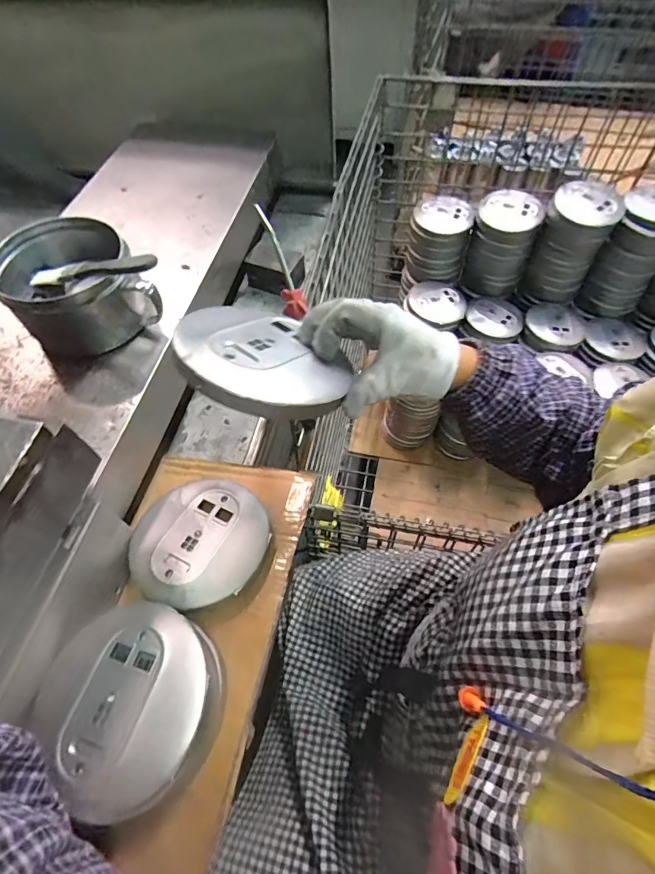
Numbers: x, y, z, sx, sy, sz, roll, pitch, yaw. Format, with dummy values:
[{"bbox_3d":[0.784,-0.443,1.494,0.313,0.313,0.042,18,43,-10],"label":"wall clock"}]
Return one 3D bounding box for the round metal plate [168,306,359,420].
[{"bbox_3d":[-0.046,-0.061,0.326,0.126,0.014,0.113,17,40,-8],"label":"round metal plate"}]

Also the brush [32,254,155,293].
[{"bbox_3d":[-0.237,-0.166,0.445,0.158,0.021,0.027,0,55,21],"label":"brush"}]

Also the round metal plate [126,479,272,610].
[{"bbox_3d":[-0.129,0.101,0.435,0.129,0.016,0.130,1,57,-1],"label":"round metal plate"}]

